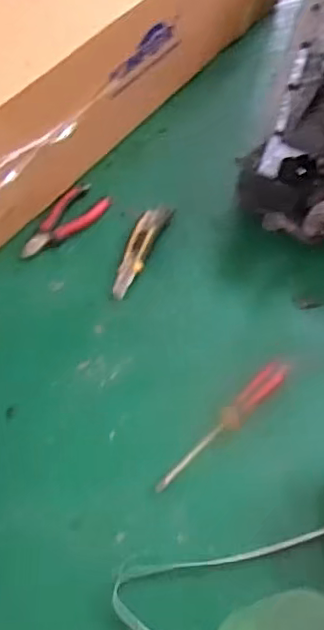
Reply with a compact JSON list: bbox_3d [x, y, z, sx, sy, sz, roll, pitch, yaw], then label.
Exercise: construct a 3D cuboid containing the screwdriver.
[{"bbox_3d":[0.079,0.132,0.761,0.227,0.025,0.027,-39,69,-21],"label":"screwdriver"}]

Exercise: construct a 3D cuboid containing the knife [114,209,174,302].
[{"bbox_3d":[-0.034,-0.094,0.889,0.037,0.017,0.164,23,62,10],"label":"knife"}]

